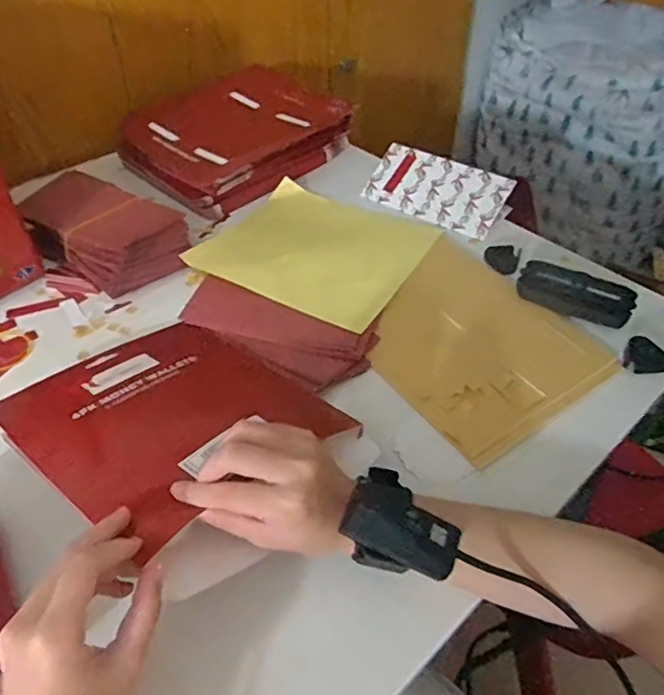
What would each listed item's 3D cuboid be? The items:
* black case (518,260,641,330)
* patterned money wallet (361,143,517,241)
[{"bbox_3d":[0.248,-0.056,0.597,0.109,0.026,0.048,21,48,21],"label":"black case"},{"bbox_3d":[0.128,-0.199,0.730,0.173,0.008,0.086,28,83,25],"label":"patterned money wallet"}]

